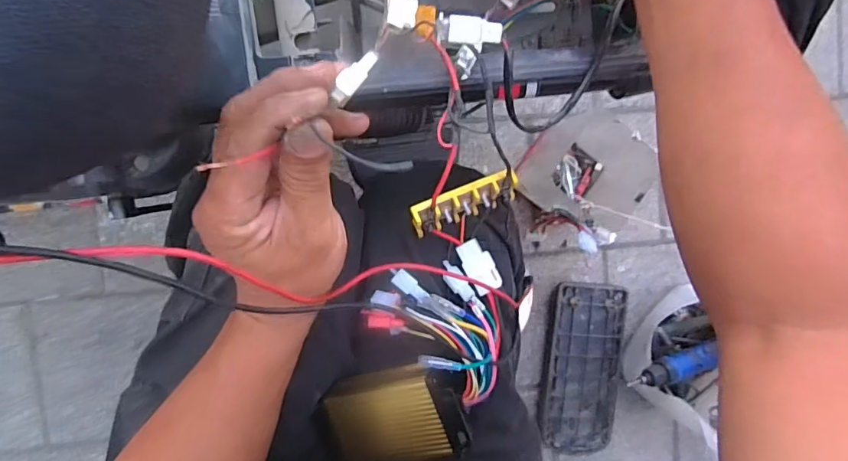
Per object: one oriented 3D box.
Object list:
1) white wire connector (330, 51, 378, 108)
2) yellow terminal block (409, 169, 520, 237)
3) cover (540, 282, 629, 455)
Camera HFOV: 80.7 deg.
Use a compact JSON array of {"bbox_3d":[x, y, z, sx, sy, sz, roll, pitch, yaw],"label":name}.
[{"bbox_3d":[-0.036,-0.079,0.255,0.010,0.004,0.036,34,69,-8],"label":"white wire connector"},{"bbox_3d":[0.028,-0.018,0.369,0.074,0.036,0.019,-12,60,1],"label":"yellow terminal block"},{"bbox_3d":[0.280,0.243,0.877,0.136,0.033,0.304,4,94,-7],"label":"cover"}]

